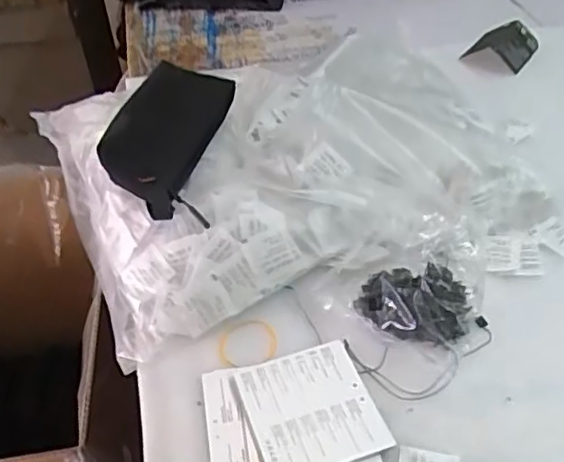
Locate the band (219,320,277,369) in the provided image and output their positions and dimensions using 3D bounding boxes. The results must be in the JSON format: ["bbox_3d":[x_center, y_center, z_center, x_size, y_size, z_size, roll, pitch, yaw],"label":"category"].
[{"bbox_3d":[-0.028,0.091,0.515,0.047,0.004,0.043,-2,42,2],"label":"band"}]

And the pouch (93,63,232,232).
[{"bbox_3d":[-0.109,-0.091,0.609,0.098,0.041,0.207,0,42,4],"label":"pouch"}]

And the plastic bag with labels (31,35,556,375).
[{"bbox_3d":[0.015,-0.064,0.621,0.464,0.093,0.418,-13,43,-10],"label":"plastic bag with labels"}]

